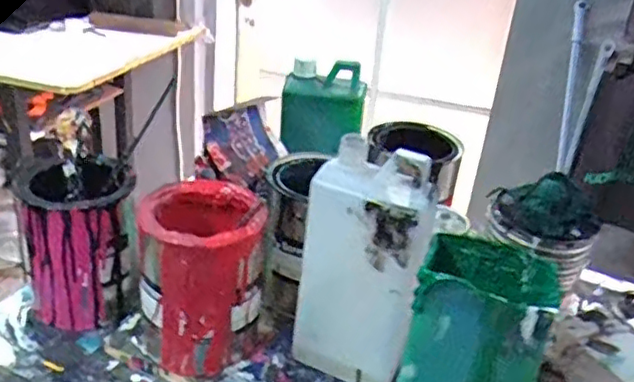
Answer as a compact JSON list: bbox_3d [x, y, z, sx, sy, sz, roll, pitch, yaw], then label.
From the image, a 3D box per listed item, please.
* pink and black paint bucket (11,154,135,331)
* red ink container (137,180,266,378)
[{"bbox_3d":[-0.235,0.052,0.630,0.097,0.147,0.096,5,28,-3],"label":"pink and black paint bucket"},{"bbox_3d":[-0.104,0.083,0.585,0.107,0.156,0.114,7,28,1],"label":"red ink container"}]

